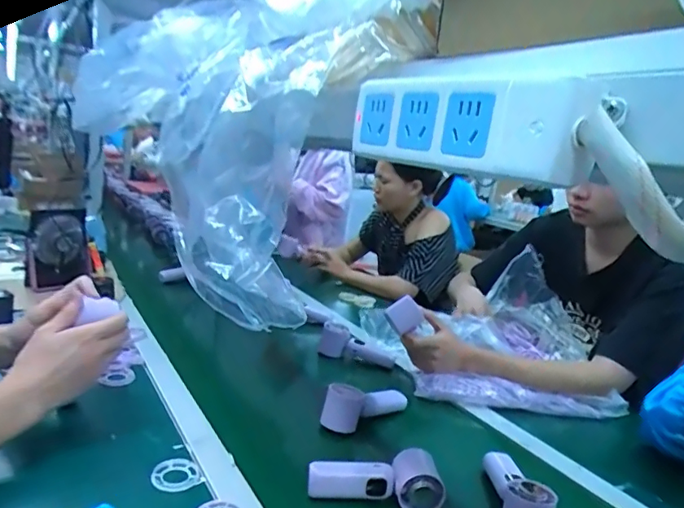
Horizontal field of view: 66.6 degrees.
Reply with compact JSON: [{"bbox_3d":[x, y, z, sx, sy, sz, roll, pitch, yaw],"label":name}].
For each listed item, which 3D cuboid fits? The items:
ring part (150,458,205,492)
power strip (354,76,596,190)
[{"bbox_3d":[-0.195,0.256,0.608,0.053,0.006,0.052,0,14,-29],"label":"ring part"},{"bbox_3d":[0.060,-0.075,0.303,0.020,0.050,0.172,-1,14,-33],"label":"power strip"}]

